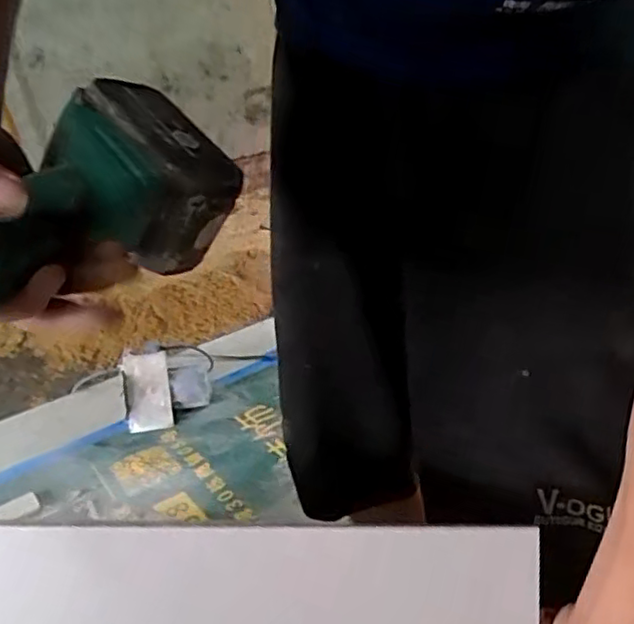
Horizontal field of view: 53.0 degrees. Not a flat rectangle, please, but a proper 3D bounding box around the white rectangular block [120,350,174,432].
[{"bbox_3d":[-0.393,0.179,1.464,0.102,0.182,0.020,-8,-18,-5],"label":"white rectangular block"}]

